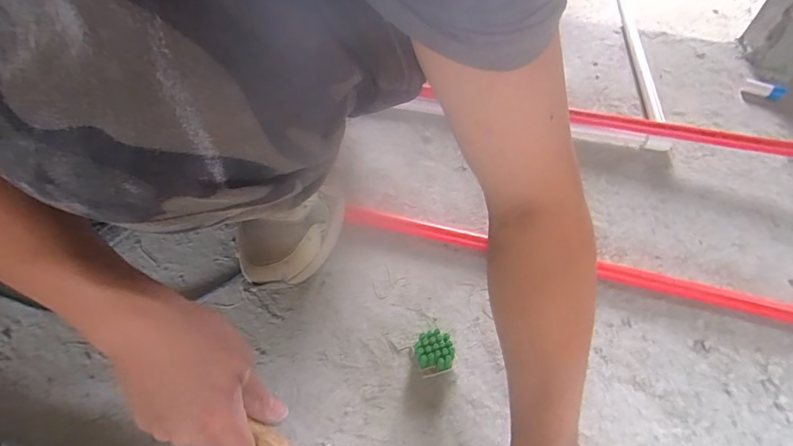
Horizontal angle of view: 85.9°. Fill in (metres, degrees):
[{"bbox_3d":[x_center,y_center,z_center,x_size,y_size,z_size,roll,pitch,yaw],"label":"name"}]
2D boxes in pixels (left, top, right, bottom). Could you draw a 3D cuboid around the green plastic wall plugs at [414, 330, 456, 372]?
[{"bbox_3d":[0.038,0.132,0.439,0.036,0.026,0.036,1,53,-1],"label":"green plastic wall plugs"}]

